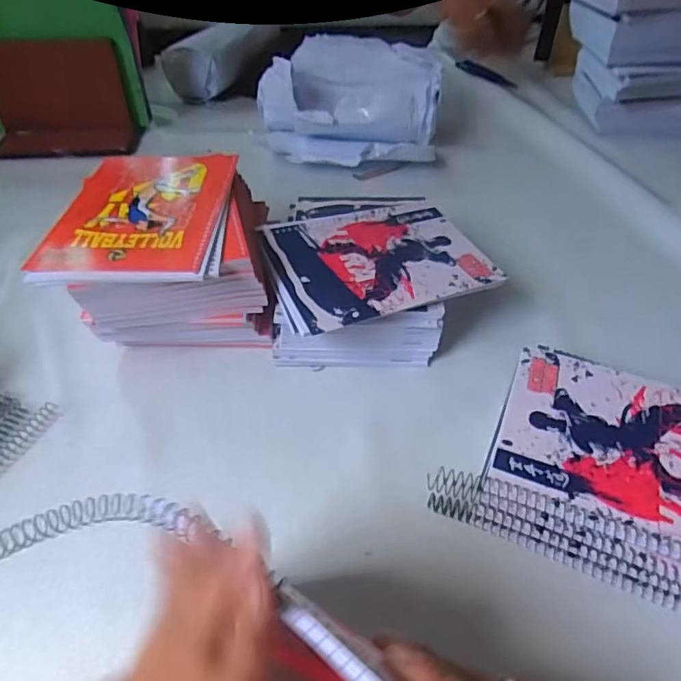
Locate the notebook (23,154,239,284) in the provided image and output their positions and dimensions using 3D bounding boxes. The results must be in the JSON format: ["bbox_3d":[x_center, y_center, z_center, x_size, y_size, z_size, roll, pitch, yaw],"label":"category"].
[{"bbox_3d":[-0.181,-0.122,0.499,0.154,0.007,0.213,-2,46,-2],"label":"notebook"}]

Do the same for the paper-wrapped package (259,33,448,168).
[{"bbox_3d":[0.012,-0.360,0.810,0.264,0.098,0.238,10,47,9],"label":"paper-wrapped package"}]

